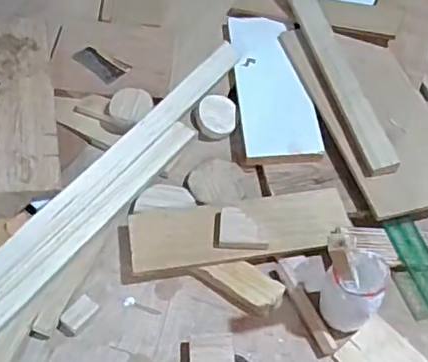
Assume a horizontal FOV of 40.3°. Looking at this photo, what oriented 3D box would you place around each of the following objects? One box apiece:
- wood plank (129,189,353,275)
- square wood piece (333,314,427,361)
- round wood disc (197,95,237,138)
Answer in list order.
[{"bbox_3d":[0.036,0.062,0.751,0.281,0.020,0.088,-9,54,-7],"label":"wood plank"},{"bbox_3d":[0.193,0.206,0.676,0.082,0.006,0.077,-35,61,-23],"label":"square wood piece"},{"bbox_3d":[0.004,-0.098,0.864,0.058,0.015,0.070,17,67,-17],"label":"round wood disc"}]

